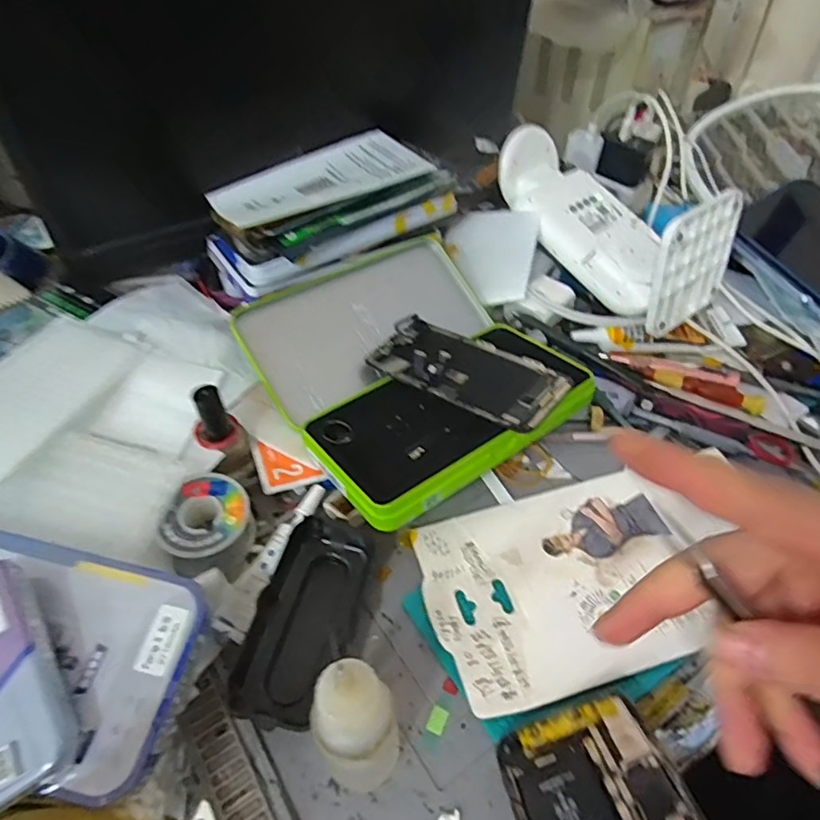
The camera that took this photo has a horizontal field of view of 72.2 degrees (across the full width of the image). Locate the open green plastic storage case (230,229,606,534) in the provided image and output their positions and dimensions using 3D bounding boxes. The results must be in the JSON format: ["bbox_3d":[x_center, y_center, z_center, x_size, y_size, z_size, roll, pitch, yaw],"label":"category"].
[{"bbox_3d":[0.004,-0.034,0.412,0.198,0.049,0.204,-29,54,-25],"label":"open green plastic storage case"}]

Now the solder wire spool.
[{"bbox_3d":[-0.119,0.071,0.337,0.052,0.035,0.050,0,47,0],"label":"solder wire spool"}]

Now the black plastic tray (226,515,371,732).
[{"bbox_3d":[-0.058,0.111,0.310,0.050,0.018,0.111,11,48,9],"label":"black plastic tray"}]

